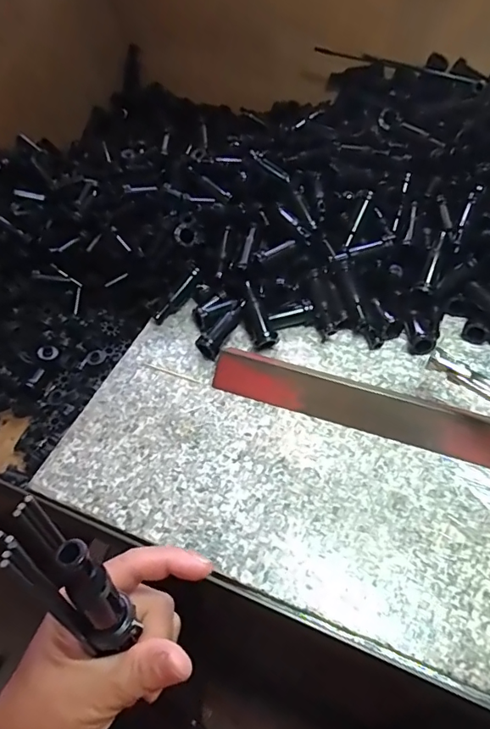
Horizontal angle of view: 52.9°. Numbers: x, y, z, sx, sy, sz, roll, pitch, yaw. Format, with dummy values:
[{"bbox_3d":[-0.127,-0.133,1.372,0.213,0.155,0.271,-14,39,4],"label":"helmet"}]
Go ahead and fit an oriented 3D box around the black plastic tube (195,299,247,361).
[{"bbox_3d":[-0.021,-0.035,0.473,0.018,0.021,0.065,26,57,21],"label":"black plastic tube"}]

